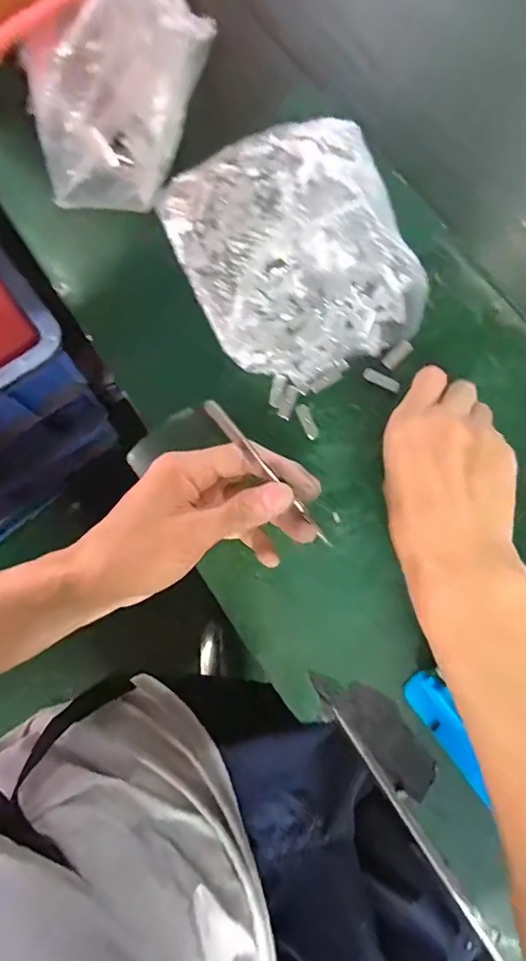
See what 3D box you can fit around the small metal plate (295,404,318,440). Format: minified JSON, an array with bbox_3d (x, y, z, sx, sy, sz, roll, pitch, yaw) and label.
[{"bbox_3d":[0.033,-0.044,0.372,0.009,0.005,0.027,-23,77,-3],"label":"small metal plate"}]

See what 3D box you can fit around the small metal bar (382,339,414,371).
[{"bbox_3d":[0.101,-0.094,0.375,0.024,0.004,0.012,-42,79,-7],"label":"small metal bar"}]

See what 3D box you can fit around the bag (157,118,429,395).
[{"bbox_3d":[0.028,-0.174,0.378,0.160,0.042,0.190,-27,78,-4],"label":"bag"}]

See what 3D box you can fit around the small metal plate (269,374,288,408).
[{"bbox_3d":[0.011,-0.067,0.373,0.010,0.004,0.025,16,78,5],"label":"small metal plate"}]

